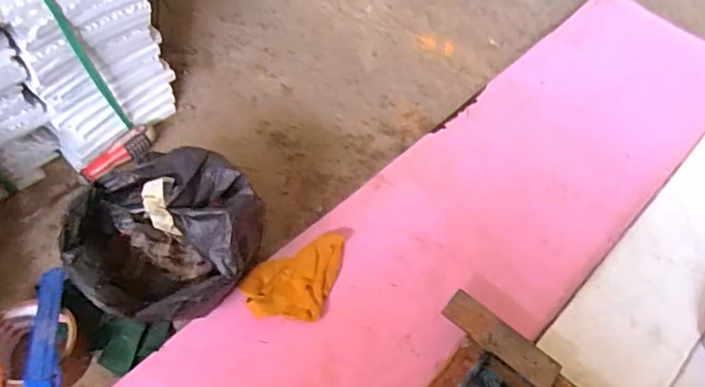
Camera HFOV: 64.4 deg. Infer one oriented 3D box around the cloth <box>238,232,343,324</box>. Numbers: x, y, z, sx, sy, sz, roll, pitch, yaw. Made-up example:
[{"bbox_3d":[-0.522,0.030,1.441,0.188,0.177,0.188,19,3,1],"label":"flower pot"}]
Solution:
[{"bbox_3d":[-0.053,0.098,0.616,0.125,0.022,0.076,-27,63,-17],"label":"cloth"}]

